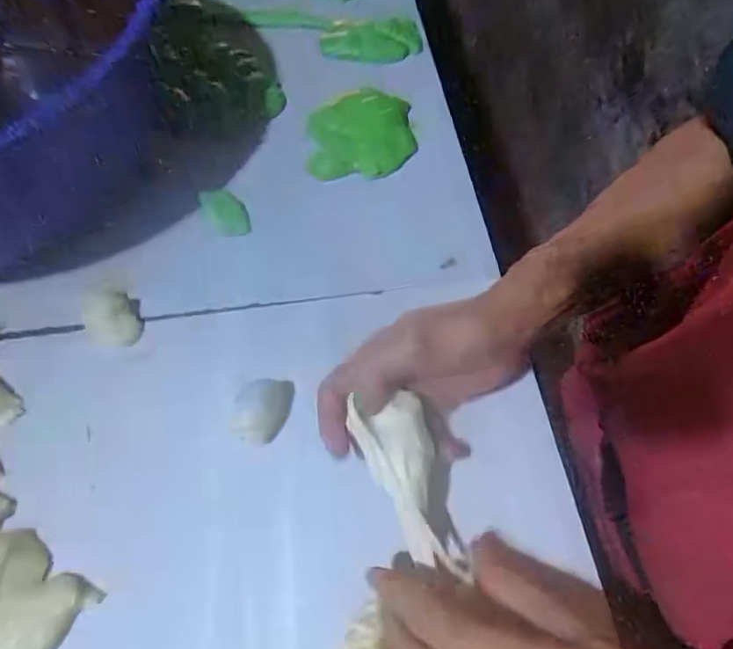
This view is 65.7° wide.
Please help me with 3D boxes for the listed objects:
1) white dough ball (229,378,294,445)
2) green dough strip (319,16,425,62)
[{"bbox_3d":[-0.071,0.057,0.388,0.031,0.021,0.049,18,60,13],"label":"white dough ball"},{"bbox_3d":[0.005,-0.324,0.655,0.114,0.050,0.017,-11,59,-7],"label":"green dough strip"}]

